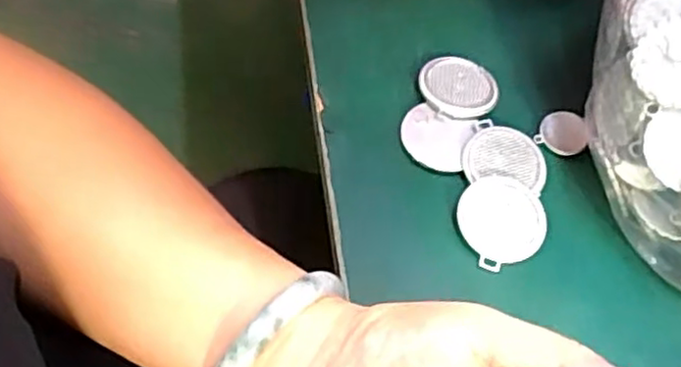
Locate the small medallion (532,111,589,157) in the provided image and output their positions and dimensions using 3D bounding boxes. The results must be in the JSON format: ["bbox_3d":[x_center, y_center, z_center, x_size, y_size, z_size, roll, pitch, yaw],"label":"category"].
[{"bbox_3d":[0.110,-0.025,0.342,0.022,0.005,0.023,2,61,-4],"label":"small medallion"}]

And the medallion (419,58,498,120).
[{"bbox_3d":[0.060,-0.050,0.350,0.038,0.004,0.039,2,61,-4],"label":"medallion"}]

